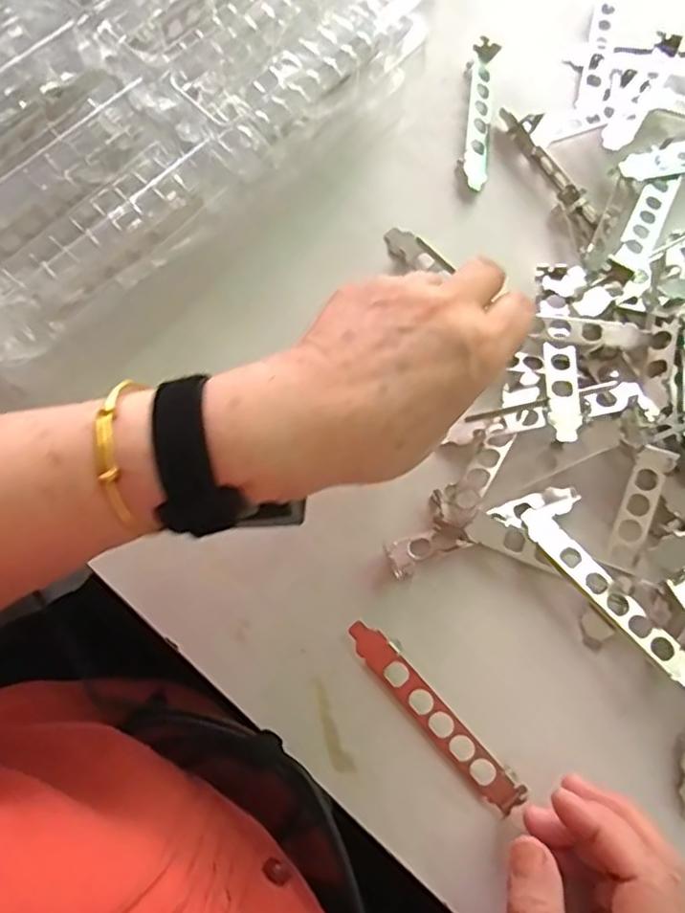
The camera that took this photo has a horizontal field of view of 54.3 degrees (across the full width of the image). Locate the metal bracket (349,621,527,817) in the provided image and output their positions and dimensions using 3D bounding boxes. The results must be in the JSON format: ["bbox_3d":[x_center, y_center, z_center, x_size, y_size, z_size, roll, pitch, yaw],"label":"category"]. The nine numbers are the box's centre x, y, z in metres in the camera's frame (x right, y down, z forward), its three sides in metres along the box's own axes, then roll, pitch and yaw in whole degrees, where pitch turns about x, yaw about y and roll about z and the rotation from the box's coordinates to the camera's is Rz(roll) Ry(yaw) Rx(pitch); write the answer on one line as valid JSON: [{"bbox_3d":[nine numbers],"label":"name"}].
[{"bbox_3d":[0.048,0.136,0.355,0.020,0.010,0.119,-44,78,5],"label":"metal bracket"}]

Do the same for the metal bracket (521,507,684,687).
[{"bbox_3d":[0.149,0.077,0.377,0.021,0.016,0.121,-39,72,-15],"label":"metal bracket"}]

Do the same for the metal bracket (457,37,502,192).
[{"bbox_3d":[0.097,-0.248,0.478,0.021,0.014,0.124,8,73,0],"label":"metal bracket"}]

